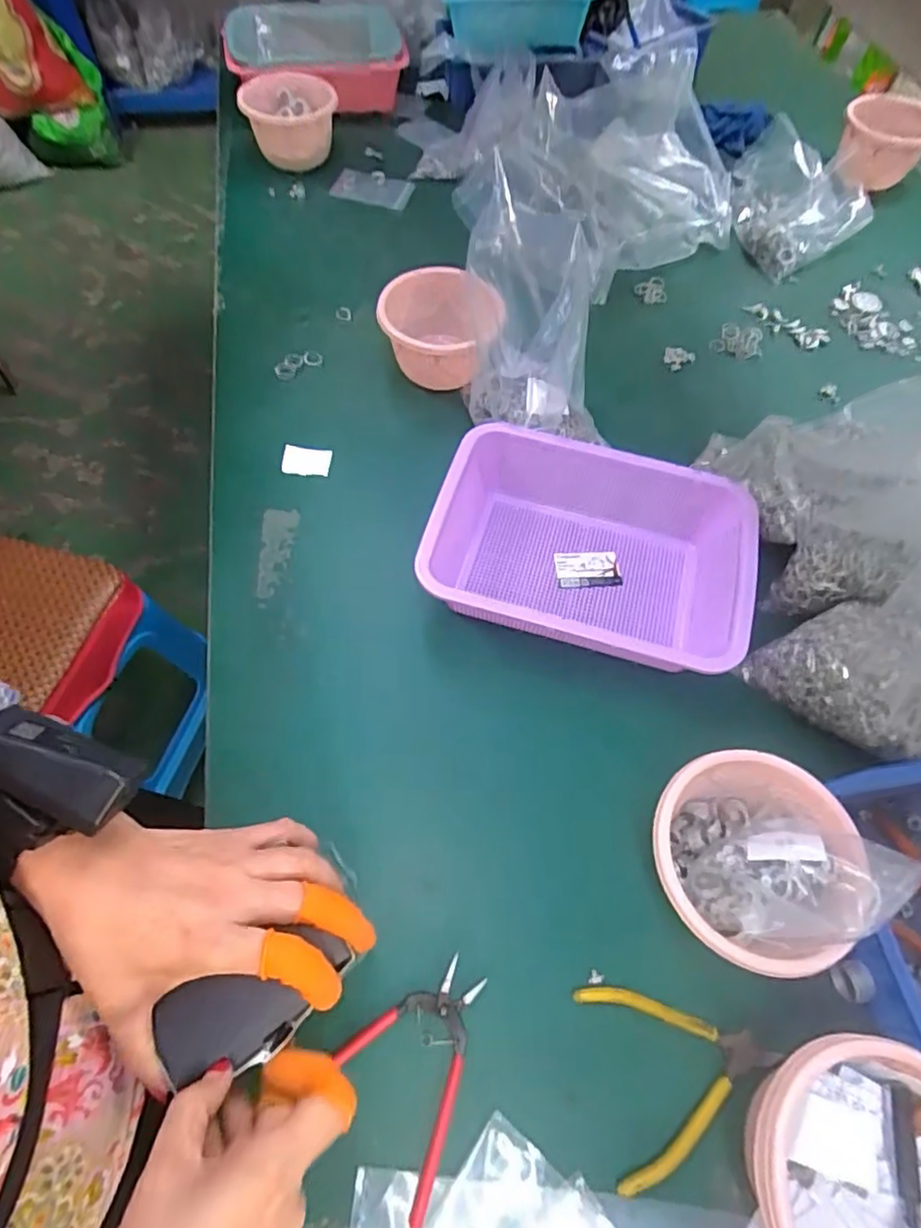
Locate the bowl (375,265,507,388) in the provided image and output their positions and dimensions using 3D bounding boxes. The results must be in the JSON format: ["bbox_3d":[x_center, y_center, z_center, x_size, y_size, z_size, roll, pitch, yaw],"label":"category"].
[{"bbox_3d":[-0.024,-0.343,0.761,0.145,0.085,0.144,6,62,2],"label":"bowl"}]

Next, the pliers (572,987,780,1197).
[{"bbox_3d":[0.165,0.329,0.451,0.138,0.015,0.115,-10,63,-7],"label":"pliers"}]

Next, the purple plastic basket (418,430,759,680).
[{"bbox_3d":[0.123,-0.059,0.610,0.294,0.080,0.211,15,62,6],"label":"purple plastic basket"}]

